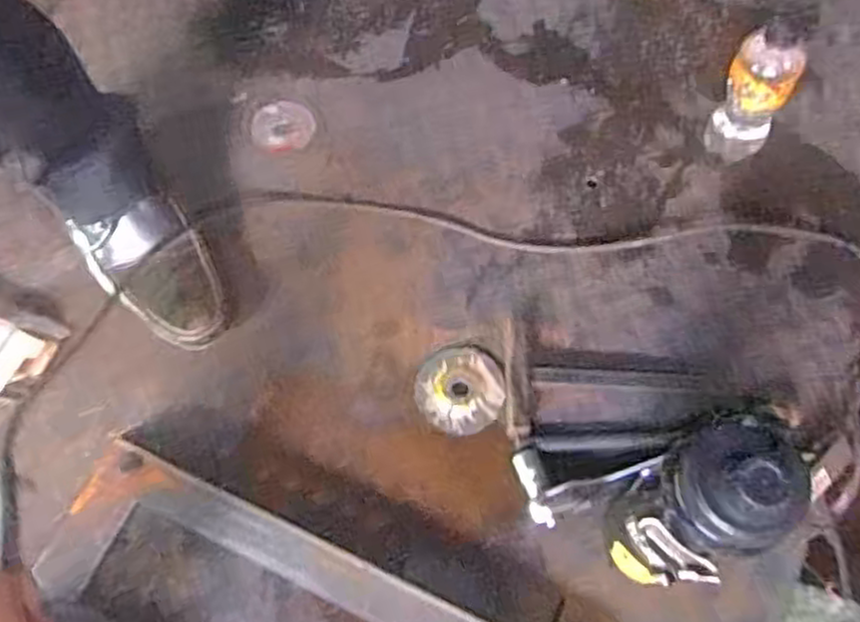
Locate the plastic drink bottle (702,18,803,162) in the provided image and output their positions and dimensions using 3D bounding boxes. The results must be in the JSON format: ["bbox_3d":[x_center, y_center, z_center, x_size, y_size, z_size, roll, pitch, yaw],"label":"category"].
[{"bbox_3d":[0.312,-0.208,0.728,0.062,0.167,0.053,29,70,13],"label":"plastic drink bottle"}]

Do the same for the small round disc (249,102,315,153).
[{"bbox_3d":[-0.161,-0.201,0.815,0.066,0.004,0.065,0,66,1],"label":"small round disc"}]

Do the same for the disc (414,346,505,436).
[{"bbox_3d":[0.027,0.073,0.696,0.078,0.009,0.082,0,66,1],"label":"disc"}]

